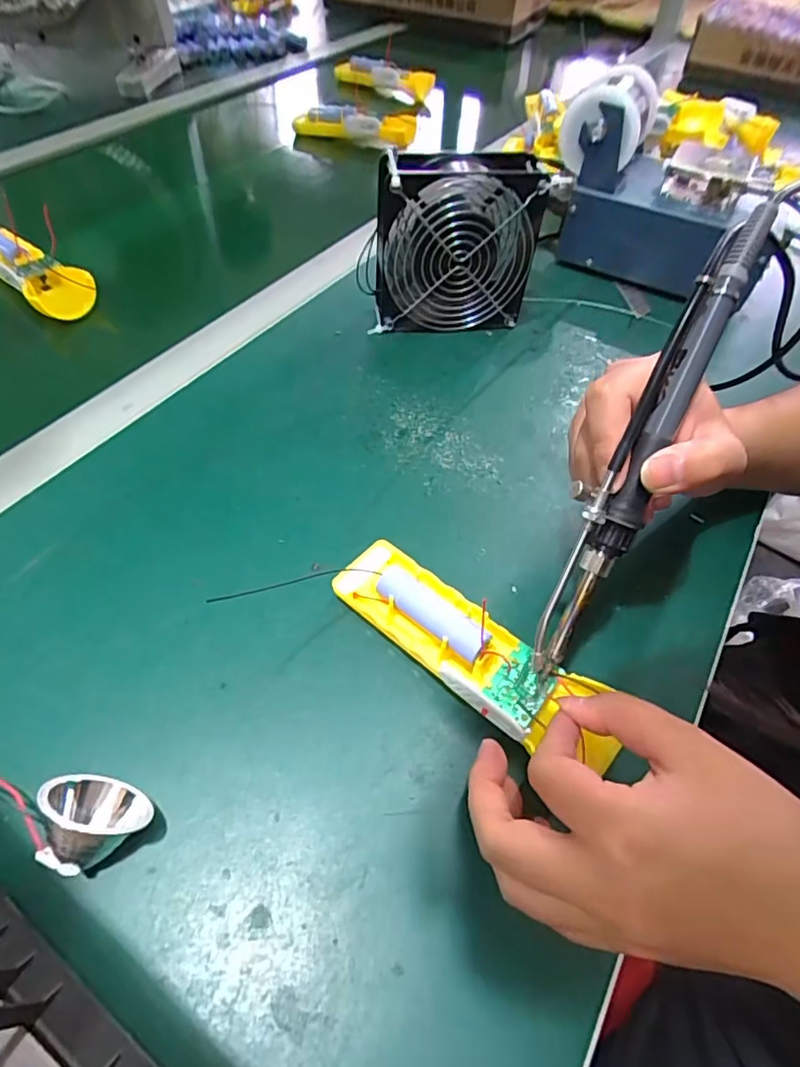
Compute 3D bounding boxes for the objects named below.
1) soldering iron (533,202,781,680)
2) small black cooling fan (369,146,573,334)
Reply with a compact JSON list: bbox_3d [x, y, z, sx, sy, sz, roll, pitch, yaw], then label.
[{"bbox_3d":[0.101,-0.032,0.227,0.021,0.020,0.207,24,100,12],"label":"soldering iron"},{"bbox_3d":[0.045,-0.226,0.433,0.126,0.123,0.045,-2,55,-6],"label":"small black cooling fan"}]

